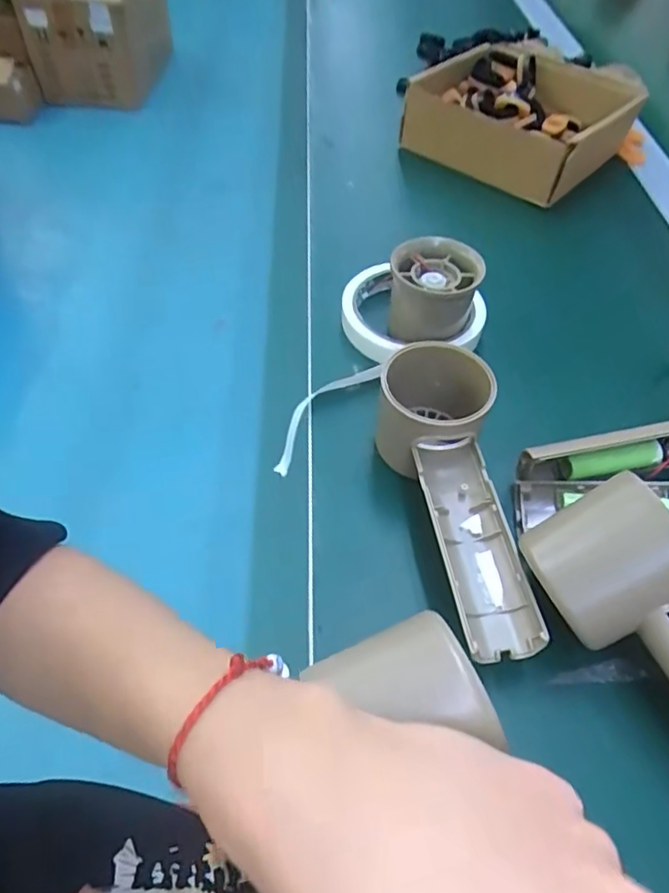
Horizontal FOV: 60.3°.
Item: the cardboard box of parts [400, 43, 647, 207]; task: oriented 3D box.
[{"bbox_3d":[0.179,-0.313,0.541,0.173,0.068,0.166,38,60,23],"label":"cardboard box of parts"}]

